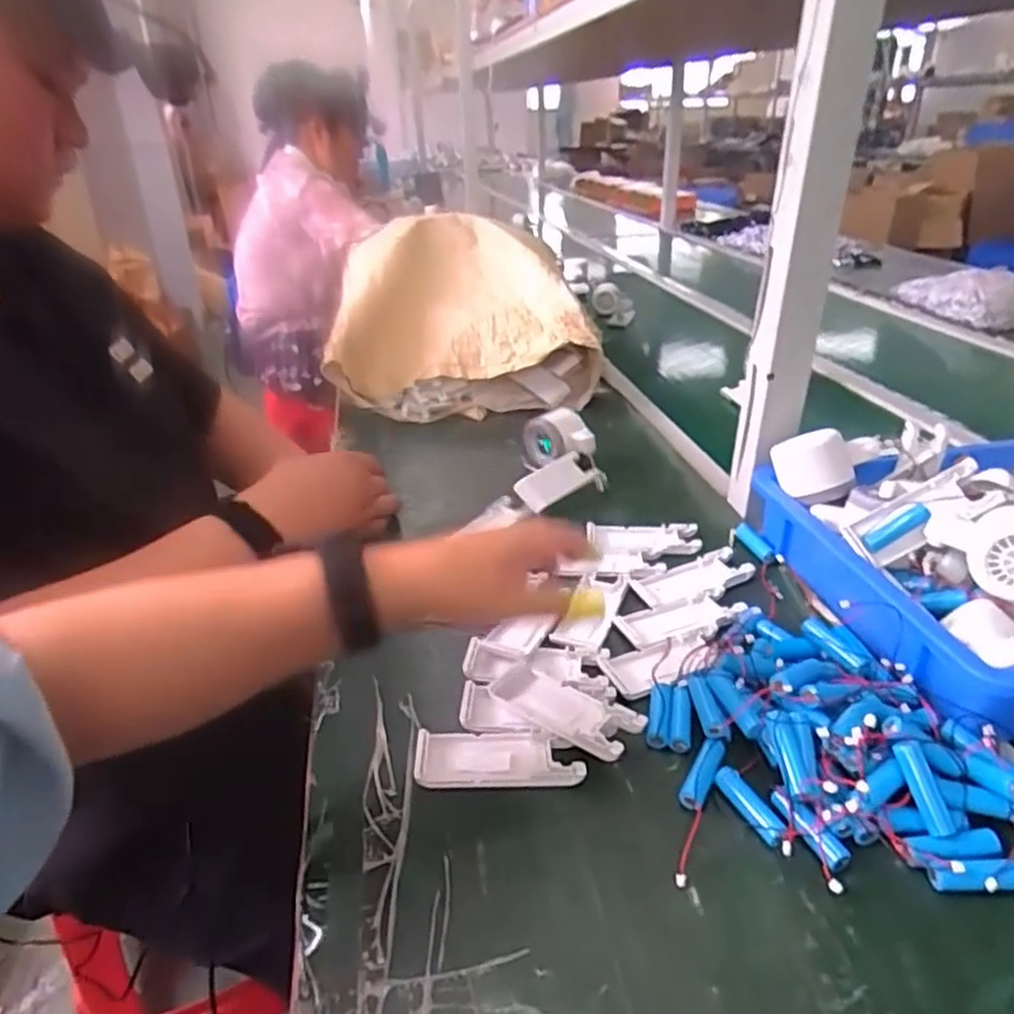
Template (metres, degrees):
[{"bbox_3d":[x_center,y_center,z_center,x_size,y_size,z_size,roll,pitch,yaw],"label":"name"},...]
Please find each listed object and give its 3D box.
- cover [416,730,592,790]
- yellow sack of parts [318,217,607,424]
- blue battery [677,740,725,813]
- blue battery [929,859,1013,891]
[{"bbox_3d":[-0.005,0.161,0.450,0.104,0.009,0.040,-1,30,2],"label":"cover"},{"bbox_3d":[-0.073,-0.318,1.106,0.356,0.183,0.448,-4,30,-4],"label":"yellow sack of parts"},{"bbox_3d":[0.122,0.165,0.435,0.015,0.013,0.049,16,34,28],"label":"blue battery"},{"bbox_3d":[0.253,0.197,0.371,0.053,0.014,0.014,-3,30,-1],"label":"blue battery"}]

